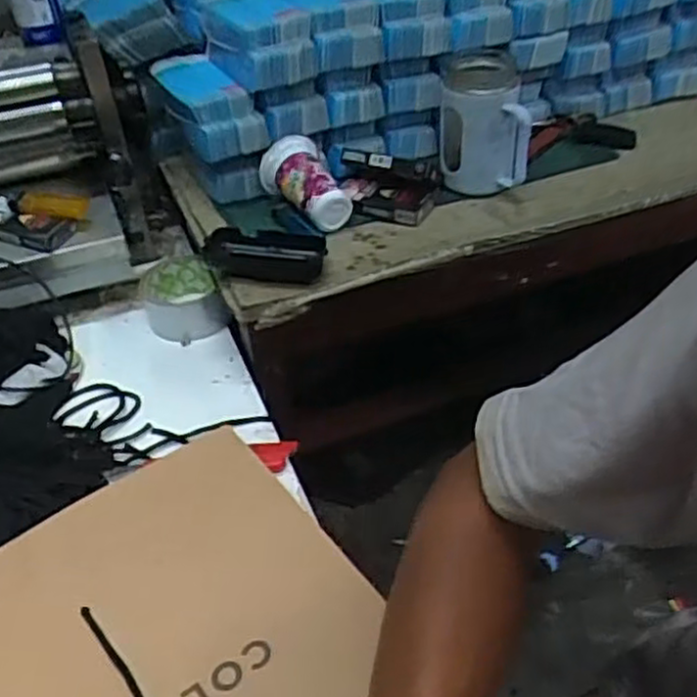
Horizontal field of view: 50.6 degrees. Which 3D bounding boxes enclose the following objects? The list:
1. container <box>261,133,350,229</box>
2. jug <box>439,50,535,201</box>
[{"bbox_3d":[-0.035,-0.163,0.746,0.062,0.060,0.104,-30,64,-27],"label":"container"},{"bbox_3d":[0.145,-0.240,0.780,0.090,0.115,0.087,4,42,9],"label":"jug"}]

